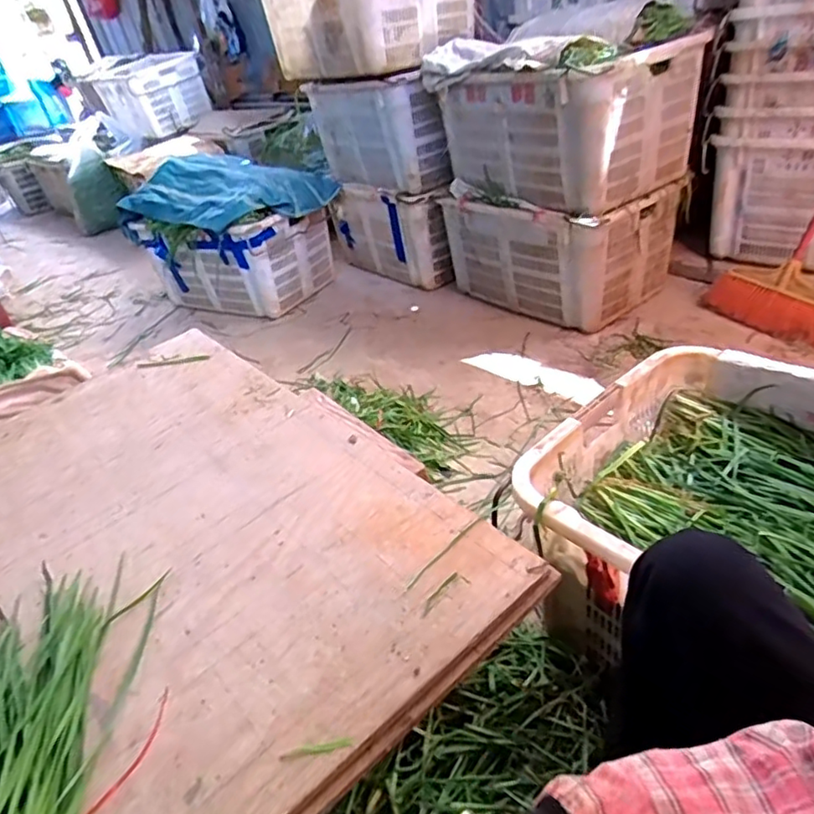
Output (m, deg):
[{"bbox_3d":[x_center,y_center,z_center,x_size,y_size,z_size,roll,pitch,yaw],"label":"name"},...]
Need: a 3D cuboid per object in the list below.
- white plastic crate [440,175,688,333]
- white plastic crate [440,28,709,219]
[{"bbox_3d":[0.470,-0.492,1.853,0.420,0.369,0.586,-29,37,-23],"label":"white plastic crate"},{"bbox_3d":[0.446,-0.772,1.627,0.463,0.317,0.534,-25,36,-19],"label":"white plastic crate"}]

